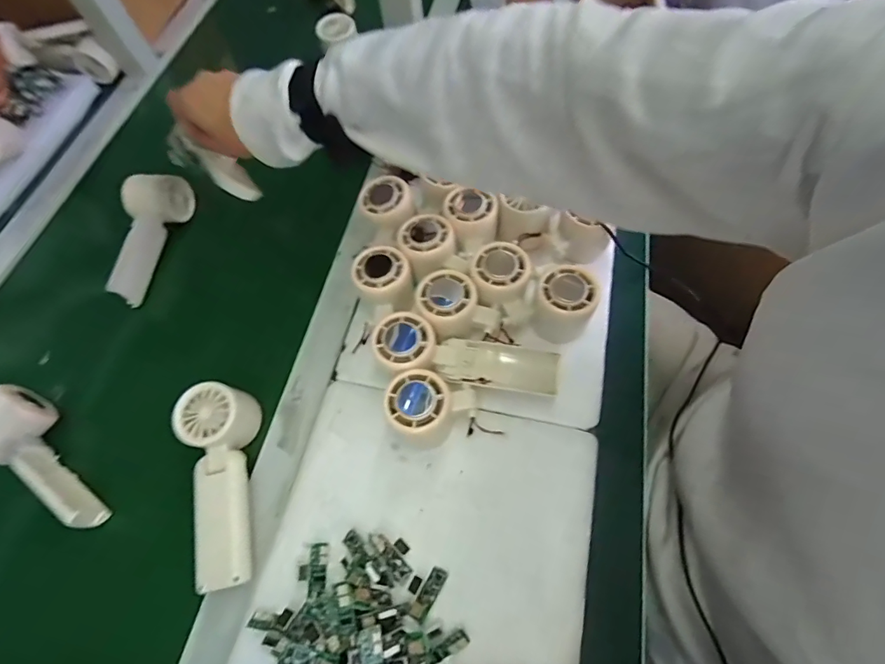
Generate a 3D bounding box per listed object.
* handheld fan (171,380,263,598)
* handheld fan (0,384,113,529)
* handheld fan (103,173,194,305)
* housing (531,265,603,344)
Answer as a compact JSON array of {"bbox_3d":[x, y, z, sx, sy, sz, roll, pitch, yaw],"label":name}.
[{"bbox_3d":[-0.194,0.125,0.381,0.055,0.043,0.159,-9,62,1],"label":"handheld fan"},{"bbox_3d":[-0.362,0.115,0.408,0.154,0.046,0.057,30,69,19],"label":"handheld fan"},{"bbox_3d":[-0.351,-0.116,0.525,0.061,0.046,0.160,9,64,10],"label":"handheld fan"},{"bbox_3d":[0.114,-0.024,0.427,0.055,0.060,0.055,26,66,16],"label":"housing"}]

